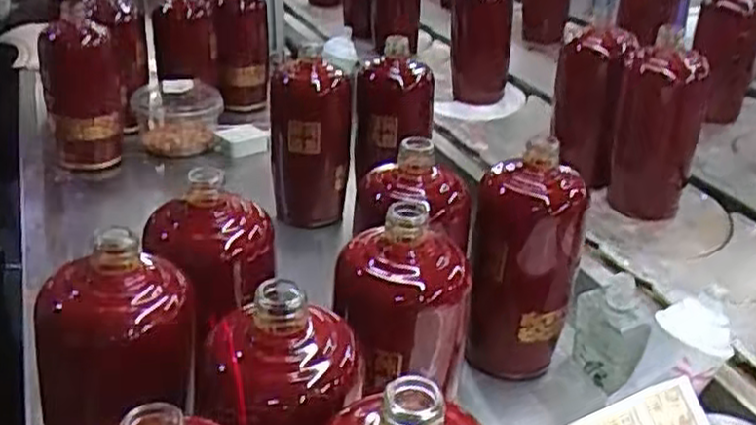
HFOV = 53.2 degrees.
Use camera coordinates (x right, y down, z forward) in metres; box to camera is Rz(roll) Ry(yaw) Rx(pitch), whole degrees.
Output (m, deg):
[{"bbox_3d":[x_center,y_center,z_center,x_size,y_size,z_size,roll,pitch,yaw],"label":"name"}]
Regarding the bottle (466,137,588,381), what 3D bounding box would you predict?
[{"bbox_3d":[0.110,0.045,0.586,0.077,0.180,0.066,17,35,27],"label":"bottle"}]

